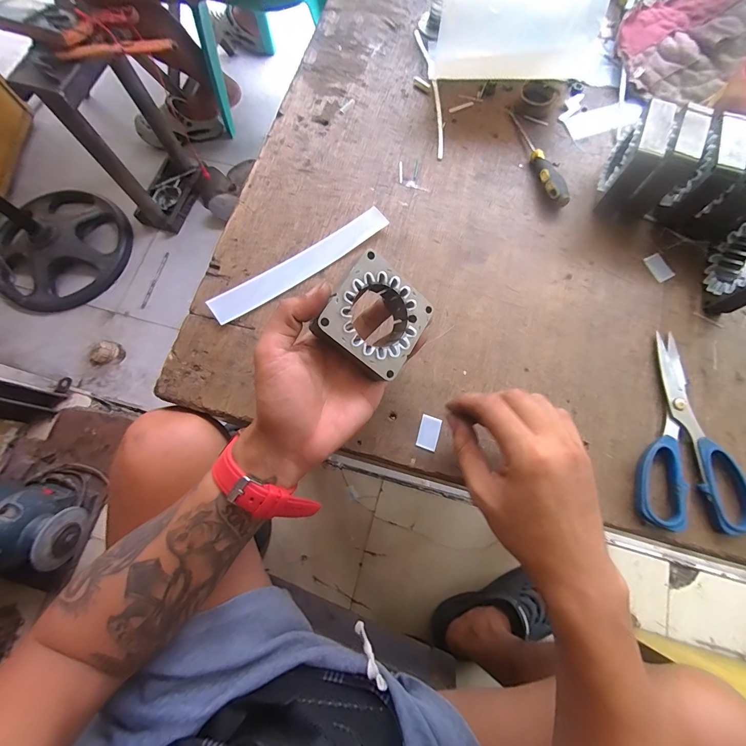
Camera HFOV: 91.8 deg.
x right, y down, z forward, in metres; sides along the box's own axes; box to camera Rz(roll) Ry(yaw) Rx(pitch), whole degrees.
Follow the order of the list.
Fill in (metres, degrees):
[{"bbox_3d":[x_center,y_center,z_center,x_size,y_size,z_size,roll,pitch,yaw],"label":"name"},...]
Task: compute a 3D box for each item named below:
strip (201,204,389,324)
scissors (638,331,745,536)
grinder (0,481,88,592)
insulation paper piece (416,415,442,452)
[{"bbox_3d":[-0.073,-0.113,0.377,0.202,0.006,0.032,-34,76,-10],"label":"strip"},{"bbox_3d":[0.287,0.055,0.320,0.088,0.014,0.172,16,75,6],"label":"scissors"},{"bbox_3d":[-0.702,0.275,0.679,0.311,0.166,0.134,10,75,4],"label":"grinder"},{"bbox_3d":[0.051,0.055,0.331,0.018,0.004,0.030,14,80,10],"label":"insulation paper piece"}]

